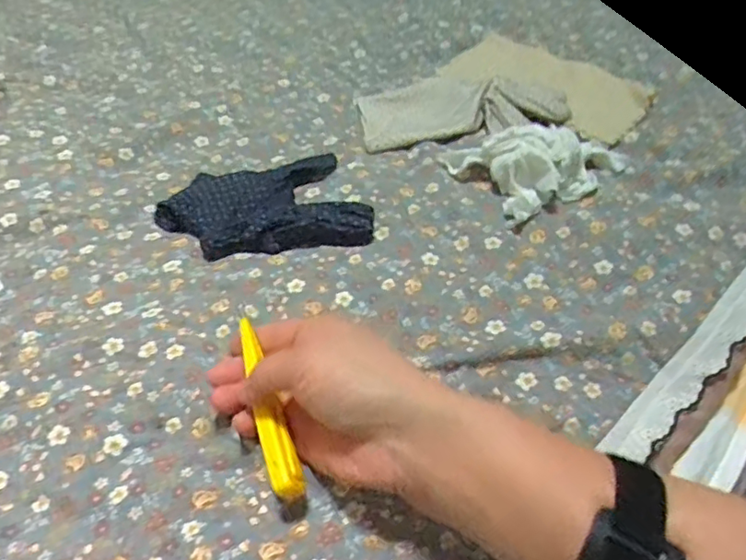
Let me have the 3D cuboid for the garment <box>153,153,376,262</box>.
[{"bbox_3d":[-0.083,-0.060,0.460,0.156,0.020,0.104,-5,48,-5],"label":"garment"}]

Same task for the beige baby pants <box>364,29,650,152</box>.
[{"bbox_3d":[0.115,-0.173,0.545,0.243,0.041,0.173,6,48,5],"label":"beige baby pants"}]

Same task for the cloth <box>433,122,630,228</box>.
[{"bbox_3d":[0.126,-0.094,0.459,0.114,0.034,0.085,-17,50,-15],"label":"cloth"}]

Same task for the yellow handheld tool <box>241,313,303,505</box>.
[{"bbox_3d":[-0.058,0.065,0.325,0.016,0.009,0.110,-14,52,-13],"label":"yellow handheld tool"}]

